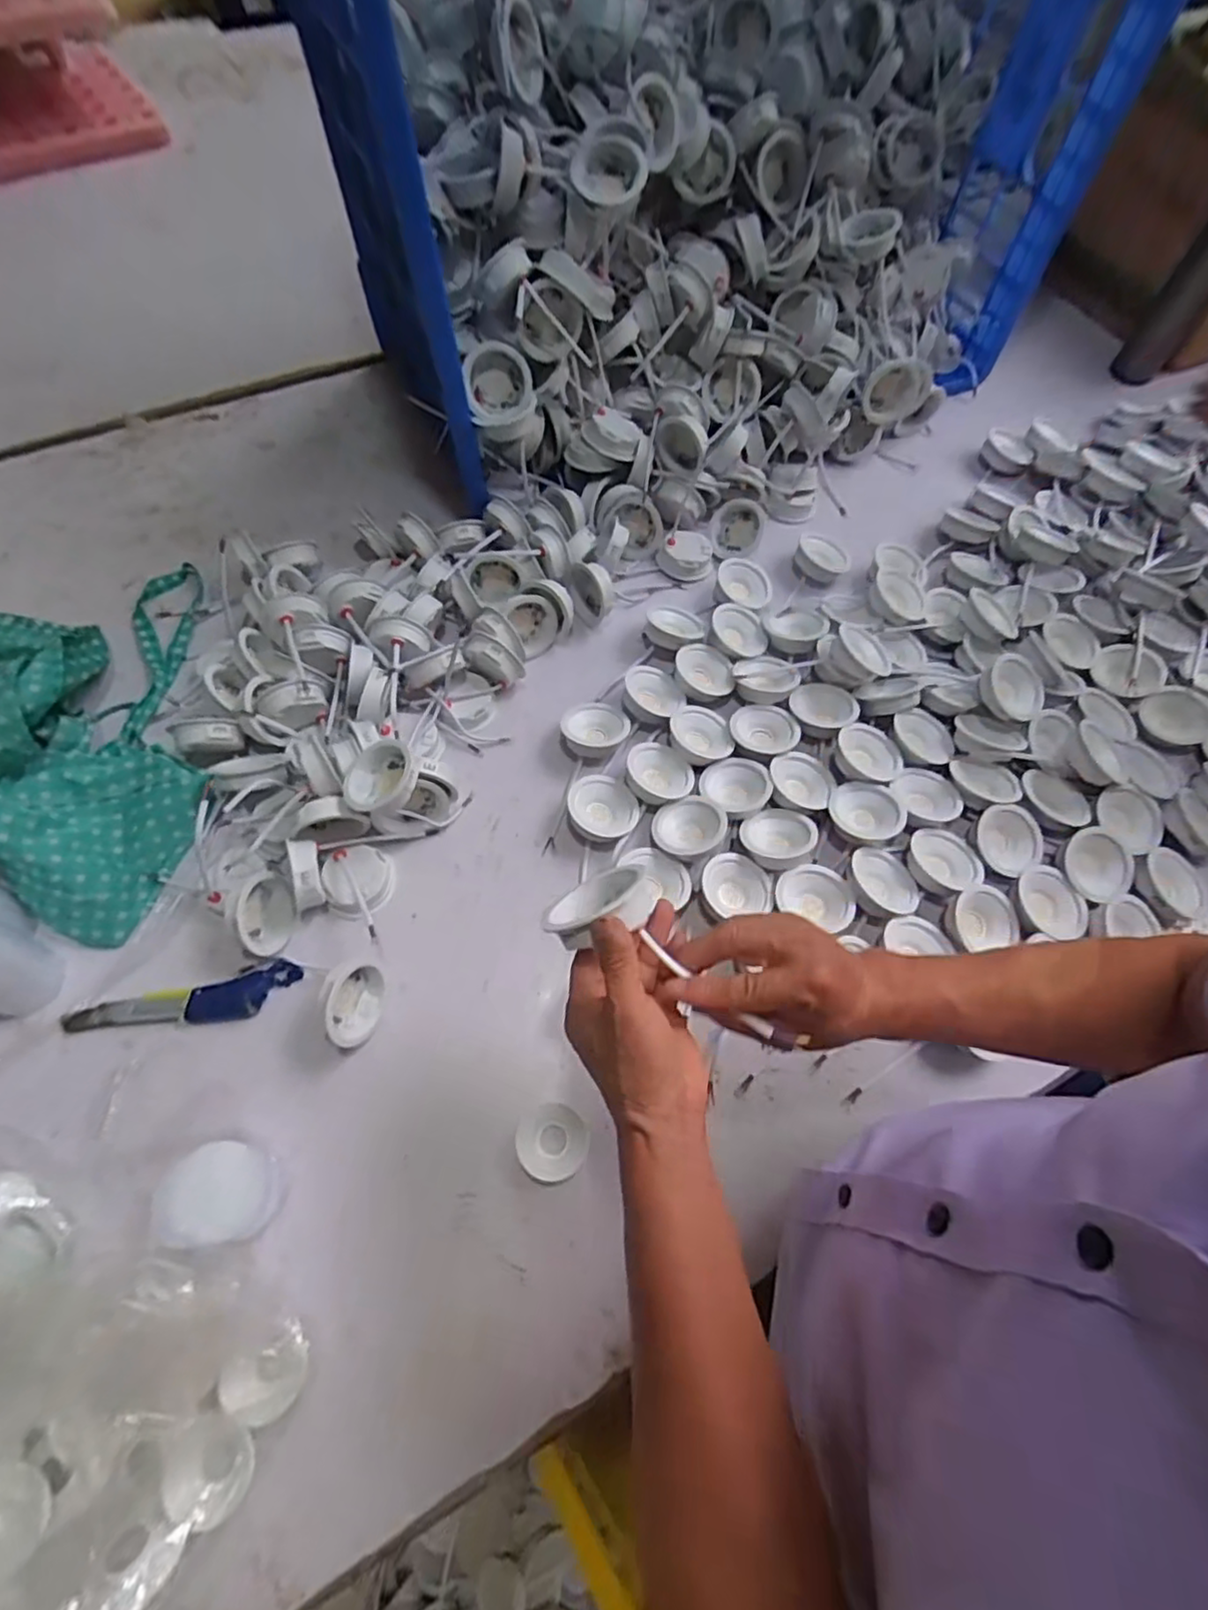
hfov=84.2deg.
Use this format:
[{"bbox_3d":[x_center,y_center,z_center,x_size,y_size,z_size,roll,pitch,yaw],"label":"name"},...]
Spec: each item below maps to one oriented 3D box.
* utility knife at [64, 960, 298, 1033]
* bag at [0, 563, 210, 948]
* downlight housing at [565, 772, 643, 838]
[{"bbox_3d":[-0.370,0.179,0.588,0.193,0.011,0.041,-13,67,-7],"label":"utility knife"},{"bbox_3d":[-0.568,-0.077,0.643,0.299,0.124,0.438,-18,67,-9],"label":"bag"},{"bbox_3d":[-0.001,0.002,0.684,0.070,0.027,0.073,-36,71,-16],"label":"downlight housing"}]

